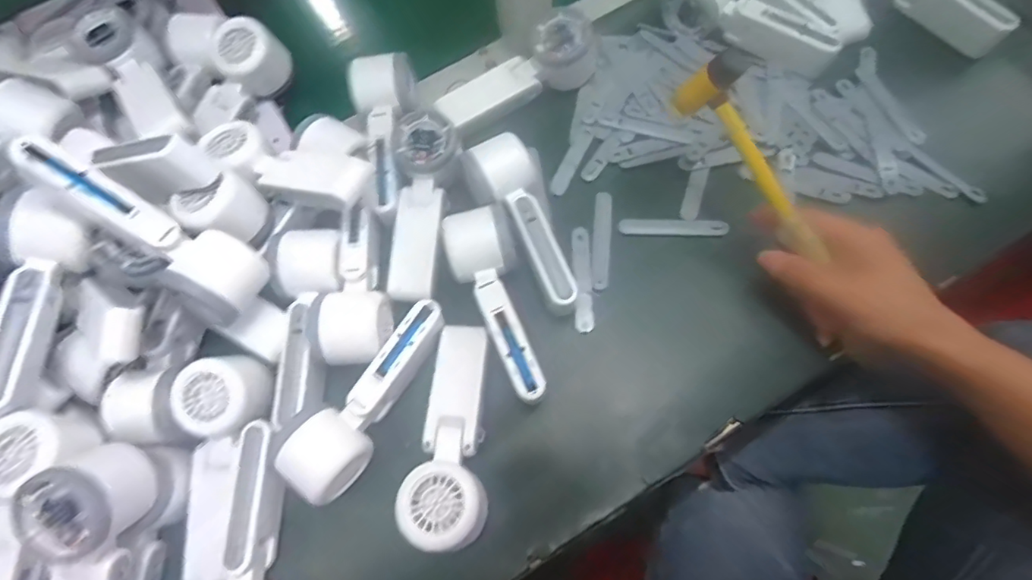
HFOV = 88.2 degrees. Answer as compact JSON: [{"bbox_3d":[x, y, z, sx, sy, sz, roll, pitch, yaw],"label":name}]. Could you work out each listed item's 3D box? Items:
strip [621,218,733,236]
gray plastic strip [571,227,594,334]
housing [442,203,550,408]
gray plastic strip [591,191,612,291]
[{"bbox_3d":[0.141,-0.057,0.479,0.094,0.004,0.017,2,66,4],"label":"strip"},{"bbox_3d":[0.058,-0.010,0.467,0.015,0.004,0.094,-1,69,1],"label":"gray plastic strip"},{"bbox_3d":[-0.011,0.011,0.435,0.060,0.052,0.164,-19,69,-5],"label":"housing"},{"bbox_3d":[0.077,-0.046,0.479,0.016,0.005,0.094,5,69,4],"label":"gray plastic strip"}]

